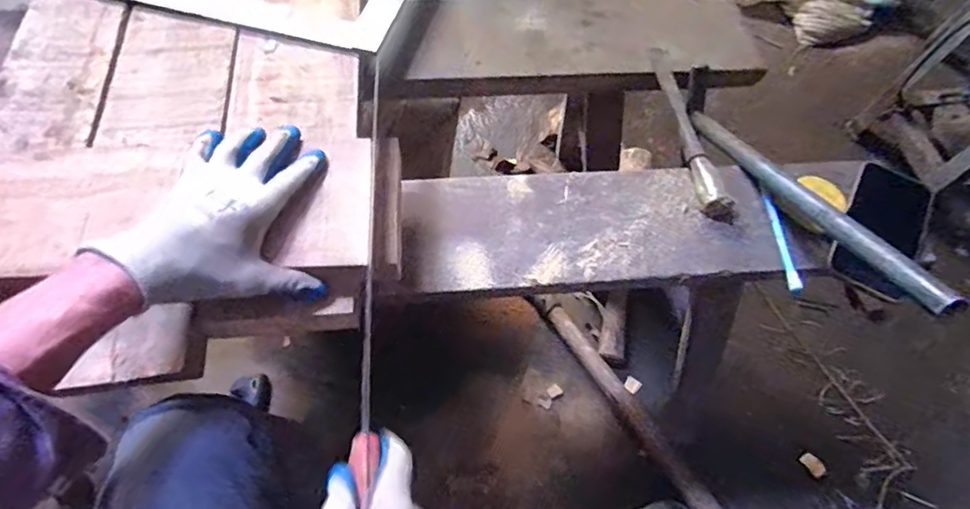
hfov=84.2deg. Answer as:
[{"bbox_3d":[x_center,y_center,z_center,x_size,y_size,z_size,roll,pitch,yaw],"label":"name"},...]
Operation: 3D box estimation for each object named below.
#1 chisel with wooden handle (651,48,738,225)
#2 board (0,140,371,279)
[{"bbox_3d":[0.233,-0.153,0.612,0.038,0.028,0.256,-4,62,-5],"label":"chisel with wooden handle"},{"bbox_3d":[-0.427,-0.037,0.461,0.633,0.019,0.130,-1,62,-2],"label":"board"}]

